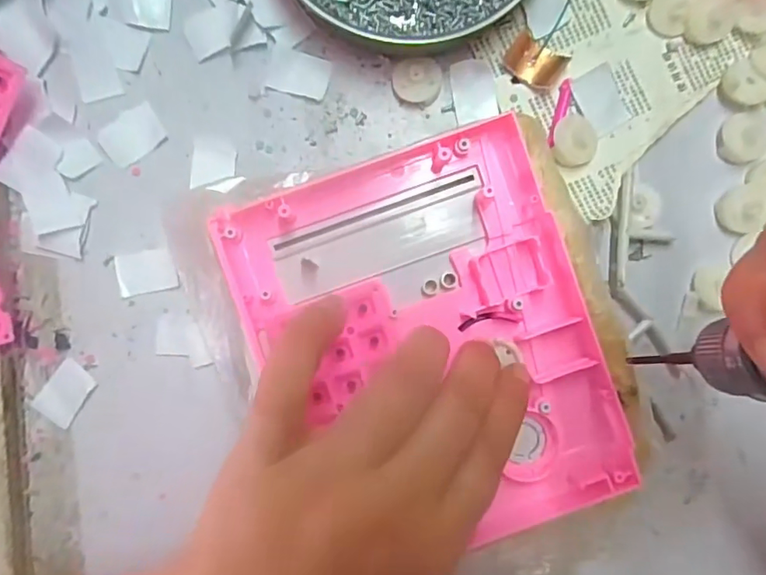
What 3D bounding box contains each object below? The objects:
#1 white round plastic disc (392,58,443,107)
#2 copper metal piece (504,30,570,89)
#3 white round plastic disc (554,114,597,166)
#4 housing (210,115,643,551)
[{"bbox_3d":[0.017,-0.100,0.252,0.024,0.009,0.021,22,91,-1],"label":"white round plastic disc"},{"bbox_3d":[0.073,-0.108,0.251,0.028,0.007,0.020,29,91,-1],"label":"copper metal piece"},{"bbox_3d":[0.091,-0.070,0.249,0.021,0.006,0.024,4,91,0],"label":"white round plastic disc"},{"bbox_3d":[0.019,0.027,0.222,0.133,0.024,0.168,-20,93,-3],"label":"housing"}]

